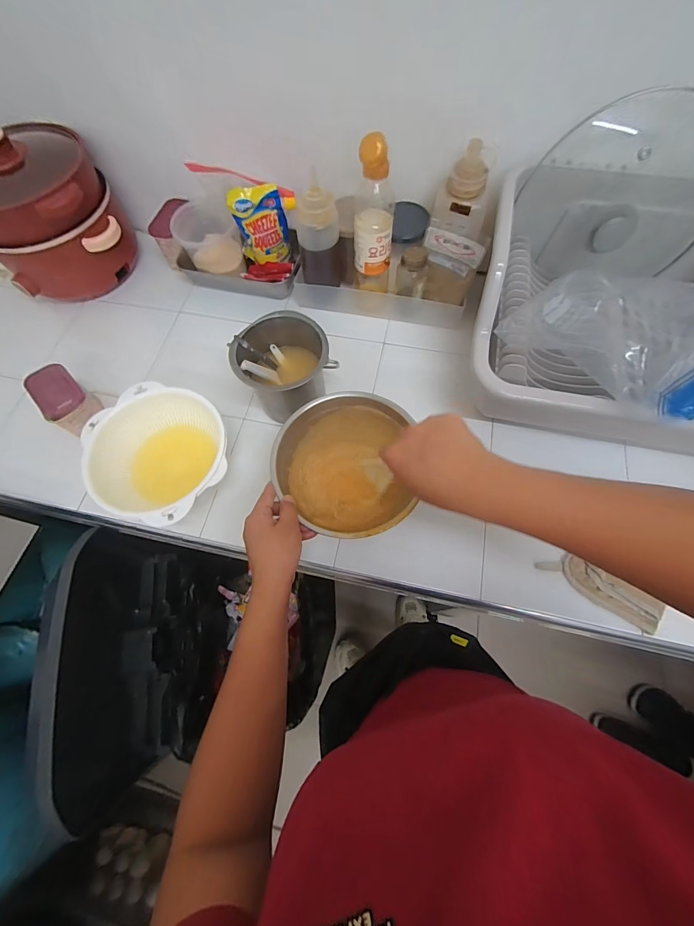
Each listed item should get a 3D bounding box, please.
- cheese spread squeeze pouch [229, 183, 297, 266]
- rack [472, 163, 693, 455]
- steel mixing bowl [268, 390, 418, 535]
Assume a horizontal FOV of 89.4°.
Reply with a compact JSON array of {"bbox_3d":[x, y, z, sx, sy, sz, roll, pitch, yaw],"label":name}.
[{"bbox_3d":[-0.139,-0.402,0.601,0.105,0.115,0.047,-4,69,0],"label":"cheese spread squeeze pouch"},{"bbox_3d":[0.410,-0.208,0.492,0.448,0.182,0.379,11,69,6],"label":"rack"},{"bbox_3d":[-0.002,0.000,0.477,0.178,0.085,0.182,-1,69,1],"label":"steel mixing bowl"}]

